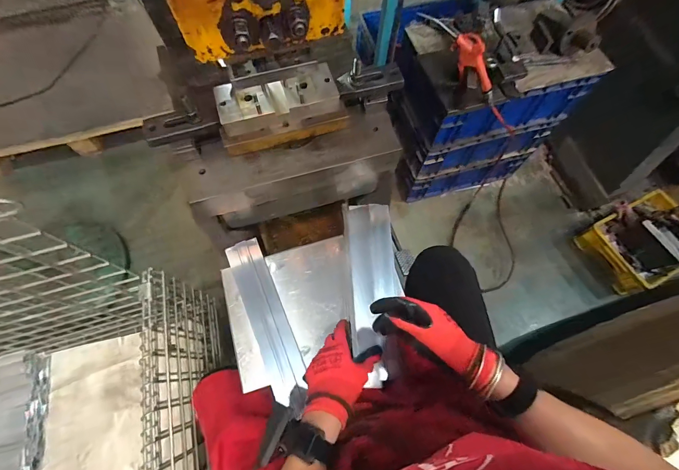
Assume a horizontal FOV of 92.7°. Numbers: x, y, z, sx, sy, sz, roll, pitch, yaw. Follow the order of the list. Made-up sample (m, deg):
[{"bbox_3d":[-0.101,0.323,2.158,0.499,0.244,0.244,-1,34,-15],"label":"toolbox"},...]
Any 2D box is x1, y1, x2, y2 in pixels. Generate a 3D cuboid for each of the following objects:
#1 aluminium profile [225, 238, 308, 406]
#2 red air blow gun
[{"bbox_3d":[-0.135,0.144,0.595,0.064,0.016,0.293,-23,69,-9],"label":"aluminium profile"},{"bbox_3d":[0.287,-0.399,0.716,0.265,0.080,0.039,44,70,-19],"label":"red air blow gun"}]

